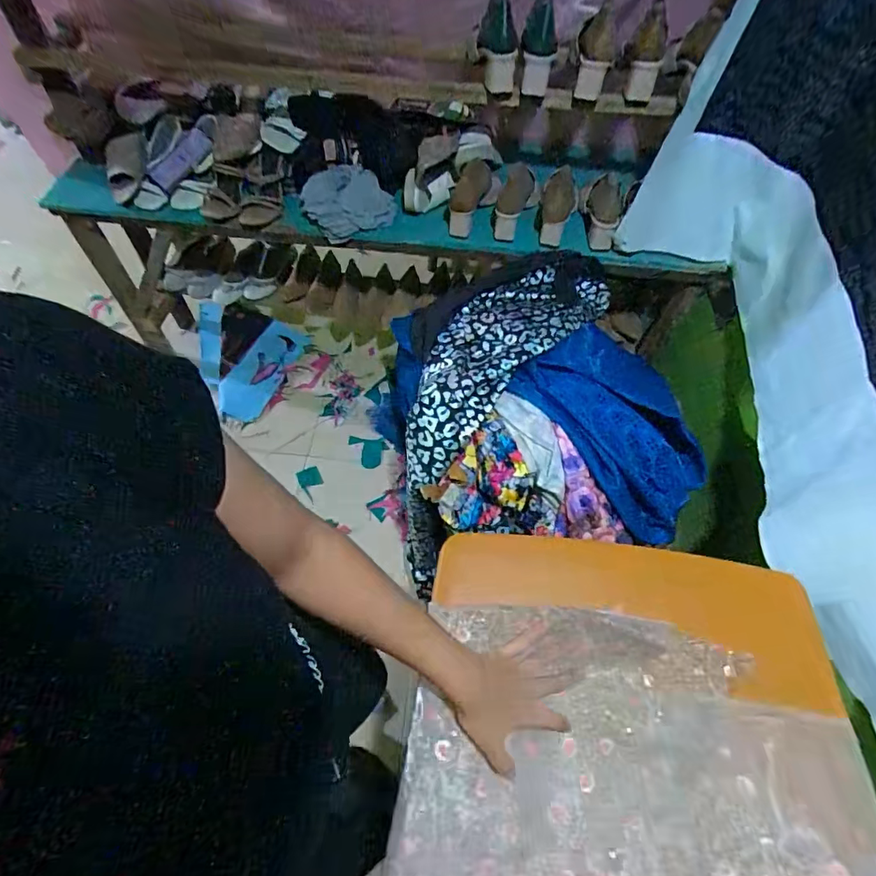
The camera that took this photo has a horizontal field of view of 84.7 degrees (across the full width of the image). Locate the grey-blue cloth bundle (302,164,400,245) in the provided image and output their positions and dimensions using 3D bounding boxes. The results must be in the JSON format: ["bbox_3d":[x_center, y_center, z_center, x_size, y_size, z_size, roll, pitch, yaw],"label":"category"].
[{"bbox_3d":[-0.202,-0.536,1.082,0.207,0.100,0.156,-8,60,-5],"label":"grey-blue cloth bundle"}]

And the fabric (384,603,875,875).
[{"bbox_3d":[0.202,0.373,0.454,0.483,0.063,0.370,7,60,4],"label":"fabric"}]

